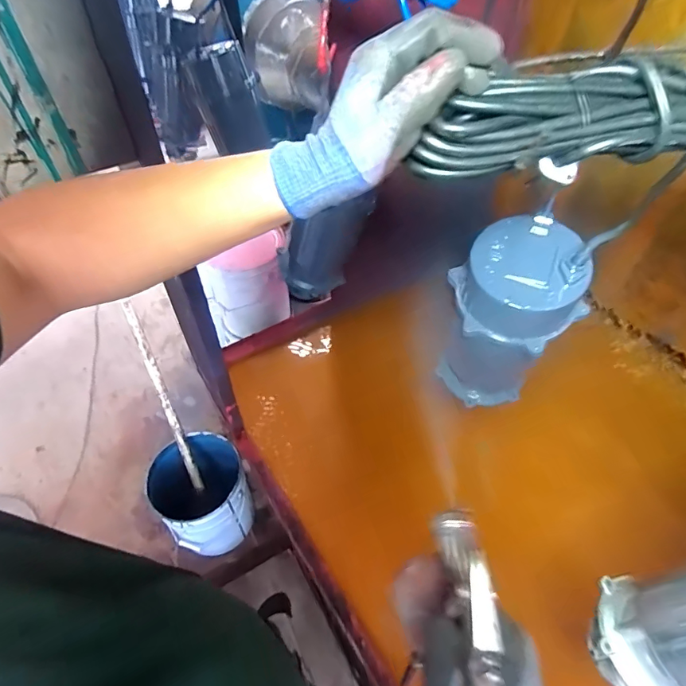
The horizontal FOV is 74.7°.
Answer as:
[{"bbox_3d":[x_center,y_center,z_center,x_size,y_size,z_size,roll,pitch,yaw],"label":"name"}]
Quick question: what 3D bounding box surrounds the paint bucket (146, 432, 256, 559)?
[{"bbox_3d":[-0.464,0.512,1.497,0.289,0.292,0.279,-1,46,1],"label":"paint bucket"}]

